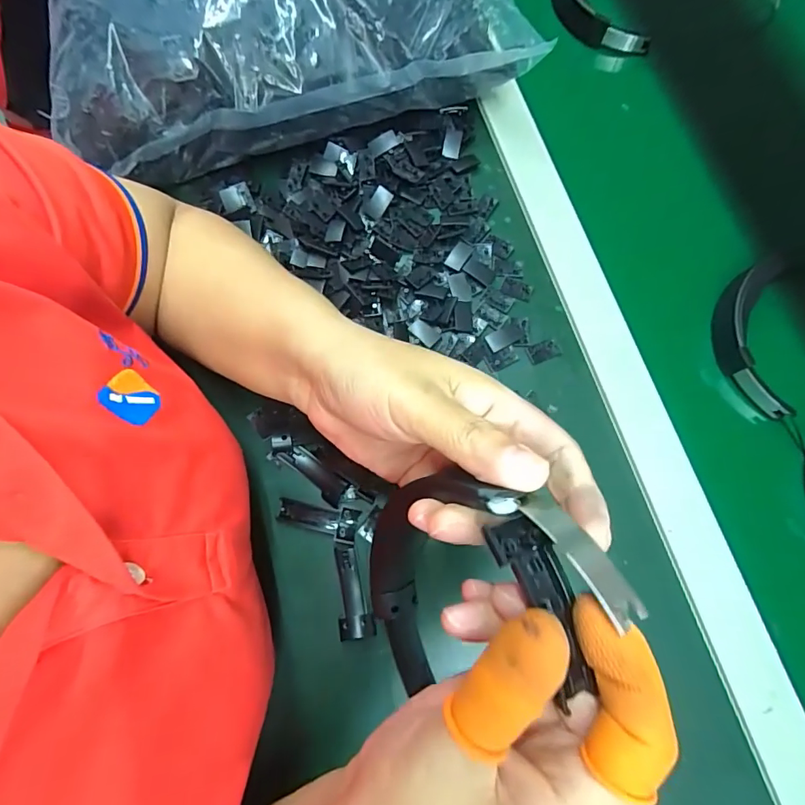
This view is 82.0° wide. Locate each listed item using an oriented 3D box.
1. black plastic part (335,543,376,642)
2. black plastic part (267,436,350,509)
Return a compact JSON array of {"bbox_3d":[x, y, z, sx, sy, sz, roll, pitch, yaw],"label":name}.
[{"bbox_3d":[-0.035,0.132,0.325,0.023,0.010,0.063,-10,75,-2],"label":"black plastic part"},{"bbox_3d":[-0.071,0.051,0.348,0.067,0.016,0.022,34,78,9],"label":"black plastic part"}]

